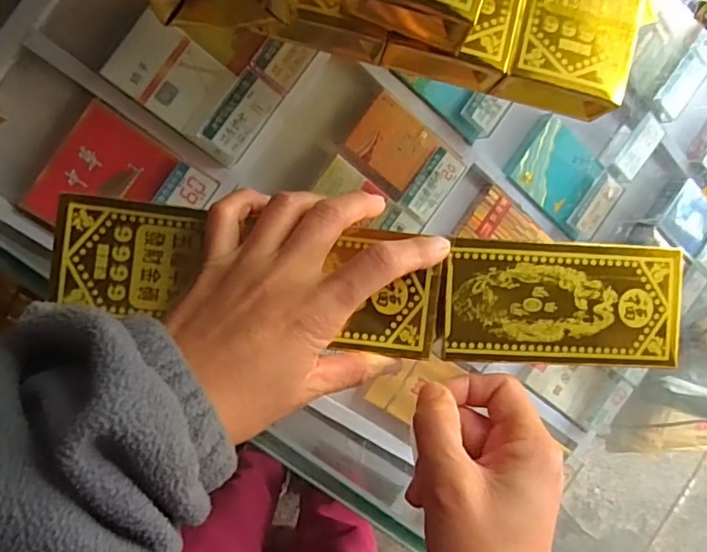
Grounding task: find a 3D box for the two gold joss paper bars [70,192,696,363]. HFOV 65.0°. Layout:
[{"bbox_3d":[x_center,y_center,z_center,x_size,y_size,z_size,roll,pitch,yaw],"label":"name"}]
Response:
[{"bbox_3d":[0.014,0.005,0.284,0.317,0.008,0.066,7,90,-4],"label":"two gold joss paper bars"}]

